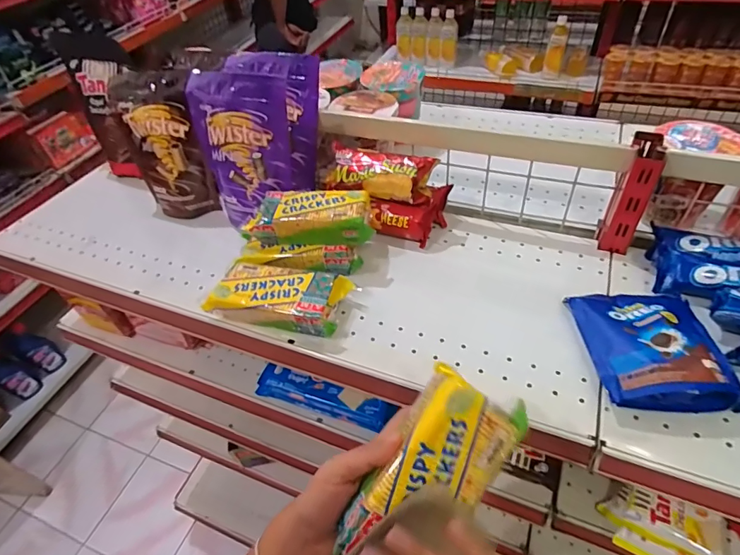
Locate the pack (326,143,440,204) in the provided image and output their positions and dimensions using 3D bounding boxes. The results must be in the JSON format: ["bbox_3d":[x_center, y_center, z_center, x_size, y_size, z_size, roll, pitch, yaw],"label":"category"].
[{"bbox_3d":[0.011,-0.142,0.607,0.143,0.044,0.051,17,51,22],"label":"pack"}]

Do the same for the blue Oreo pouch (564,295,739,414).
[{"bbox_3d":[0.288,0.063,0.457,0.126,0.041,0.148,-3,47,4],"label":"blue Oreo pouch"}]

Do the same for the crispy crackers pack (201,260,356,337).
[{"bbox_3d":[-0.108,0.022,0.538,0.152,0.042,0.078,8,48,14],"label":"crispy crackers pack"}]

